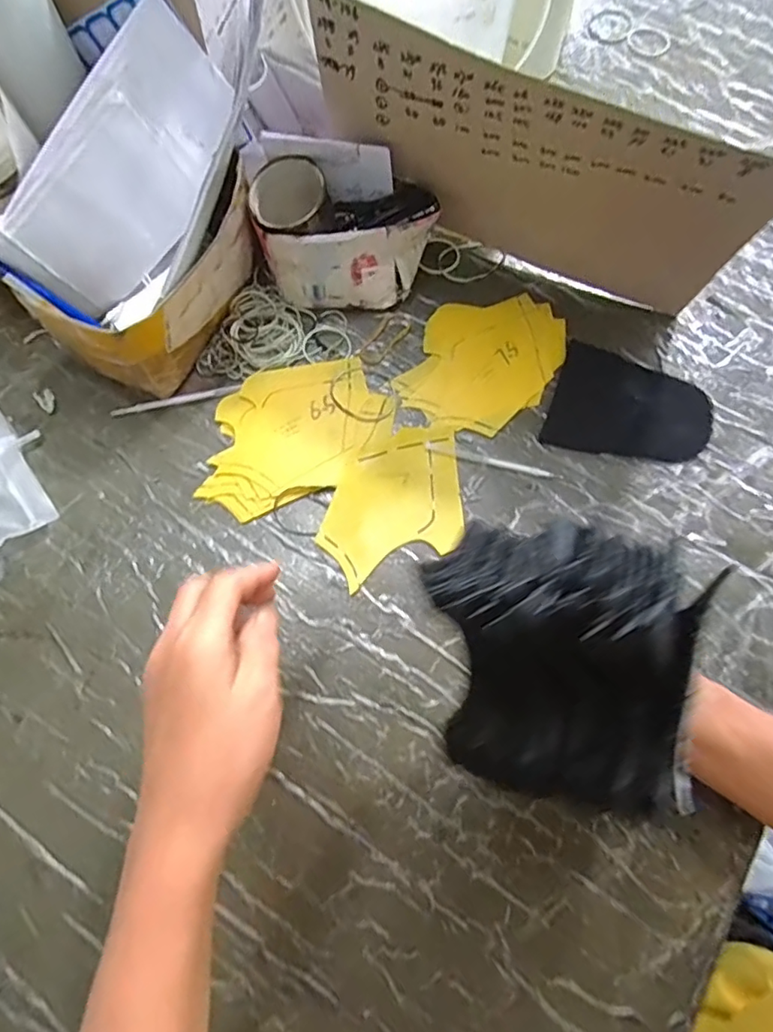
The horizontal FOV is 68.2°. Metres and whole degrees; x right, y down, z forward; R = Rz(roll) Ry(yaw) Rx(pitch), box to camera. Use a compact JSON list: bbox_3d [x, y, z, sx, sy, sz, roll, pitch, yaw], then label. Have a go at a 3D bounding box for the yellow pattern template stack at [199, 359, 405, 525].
[{"bbox_3d":[-0.075,-0.071,0.468,0.159,0.005,0.115,-21,71,-8],"label":"yellow pattern template stack"}]

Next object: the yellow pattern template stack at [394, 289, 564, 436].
[{"bbox_3d":[0.084,-0.134,0.488,0.113,0.006,0.144,27,72,9],"label":"yellow pattern template stack"}]

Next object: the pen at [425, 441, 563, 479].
[{"bbox_3d":[0.084,-0.044,0.456,0.107,0.004,0.008,15,70,6],"label":"pen"}]

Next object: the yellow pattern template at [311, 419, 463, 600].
[{"bbox_3d":[0.007,-0.012,0.447,0.122,0.004,0.105,-18,71,-7],"label":"yellow pattern template"}]

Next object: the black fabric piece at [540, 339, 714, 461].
[{"bbox_3d":[0.200,-0.085,0.468,0.122,0.007,0.094,20,71,7],"label":"black fabric piece"}]

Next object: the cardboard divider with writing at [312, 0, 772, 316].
[{"bbox_3d":[0.106,-0.243,0.422,0.303,0.199,0.013,23,91,7],"label":"cardboard divider with writing"}]

